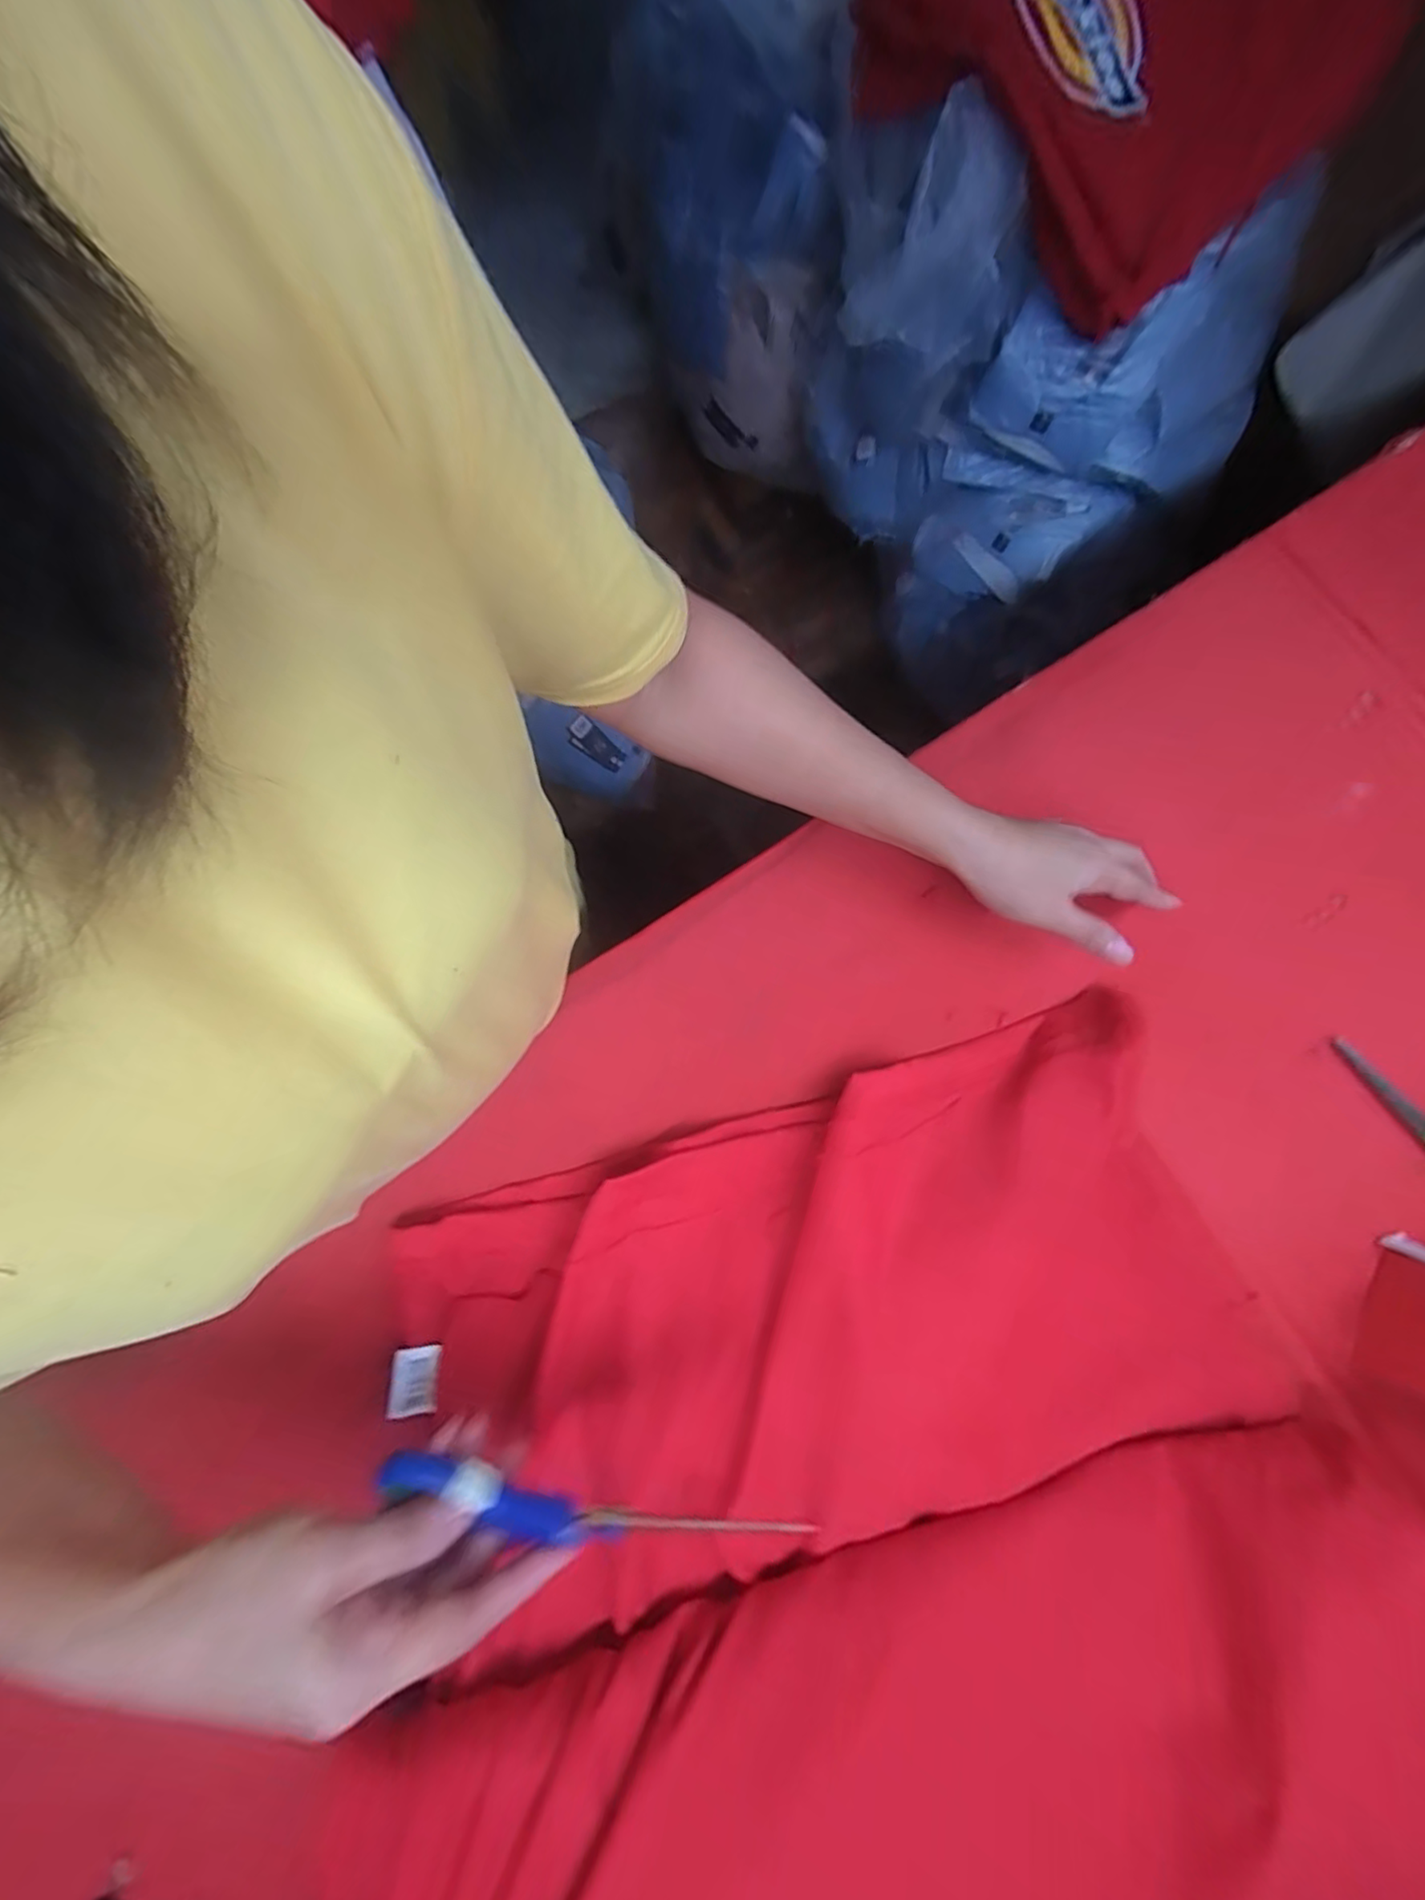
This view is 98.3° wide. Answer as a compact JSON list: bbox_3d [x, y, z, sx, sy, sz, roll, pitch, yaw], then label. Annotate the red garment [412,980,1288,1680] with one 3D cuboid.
[{"bbox_3d":[0.062,0.203,0.350,0.436,0.034,0.223,-17,76,-4],"label":"red garment"}]

